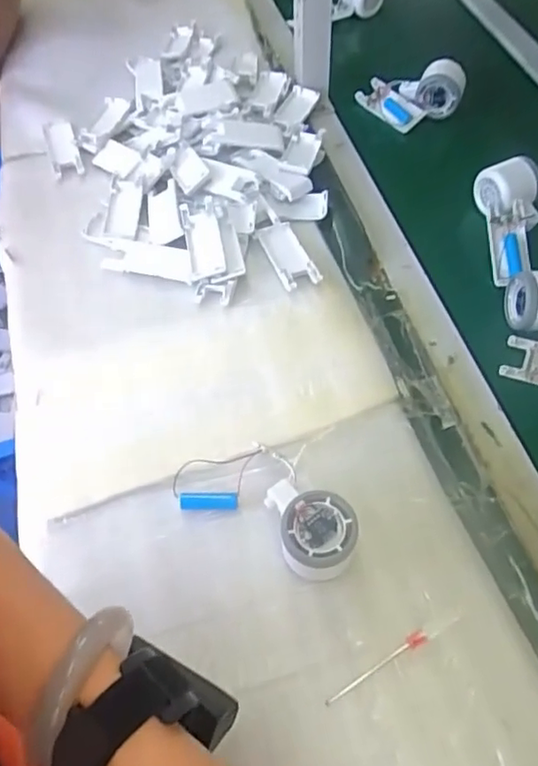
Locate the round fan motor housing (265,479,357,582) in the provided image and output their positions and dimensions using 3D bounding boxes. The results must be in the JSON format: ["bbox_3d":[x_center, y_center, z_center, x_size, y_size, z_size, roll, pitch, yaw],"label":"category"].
[{"bbox_3d":[0.035,0.113,0.474,0.058,0.048,0.083,-18,58,-8],"label":"round fan motor housing"}]

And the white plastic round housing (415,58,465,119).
[{"bbox_3d":[0.245,-0.422,0.840,0.061,0.049,0.071,11,59,9],"label":"white plastic round housing"}]

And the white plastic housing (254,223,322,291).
[{"bbox_3d":[0.019,-0.143,0.657,0.042,0.020,0.104,-17,58,-8],"label":"white plastic housing"}]

